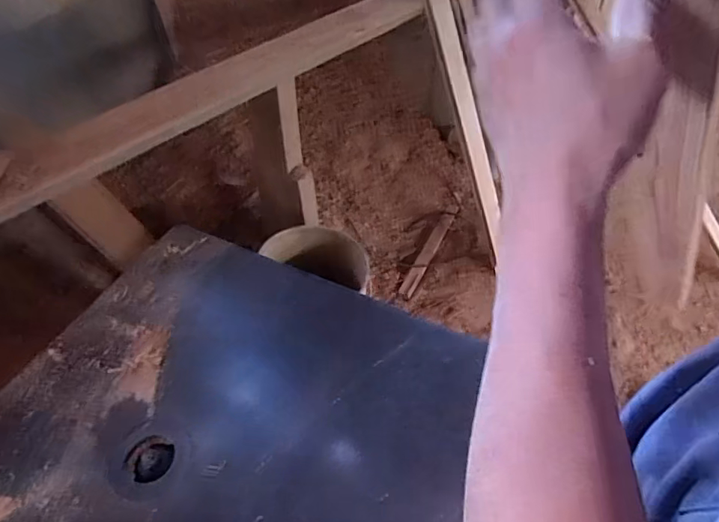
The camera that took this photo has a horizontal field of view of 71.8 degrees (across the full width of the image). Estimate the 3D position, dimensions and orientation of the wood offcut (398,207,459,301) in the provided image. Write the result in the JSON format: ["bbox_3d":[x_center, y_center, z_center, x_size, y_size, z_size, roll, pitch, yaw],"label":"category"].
[{"bbox_3d":[0.261,-0.047,1.809,0.046,0.027,0.483,20,52,18],"label":"wood offcut"}]

